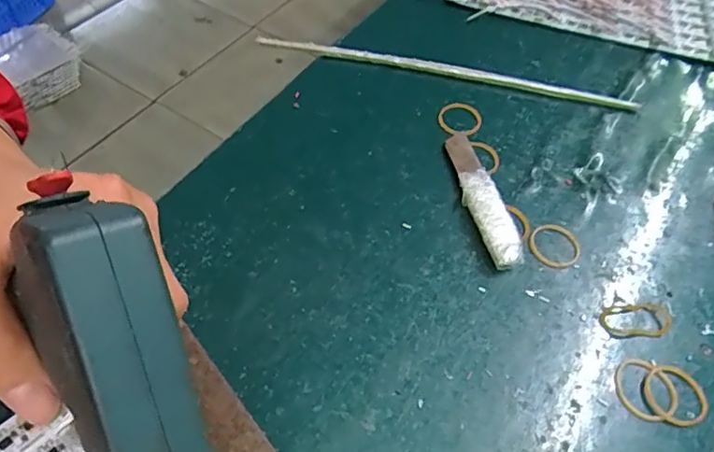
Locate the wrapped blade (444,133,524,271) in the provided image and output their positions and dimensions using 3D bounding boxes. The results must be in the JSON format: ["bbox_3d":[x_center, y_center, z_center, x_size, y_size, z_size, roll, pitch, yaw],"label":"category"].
[{"bbox_3d":[0.074,-0.021,0.319,0.023,0.013,0.102,-10,56,-11],"label":"wrapped blade"}]

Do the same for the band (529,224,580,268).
[{"bbox_3d":[0.113,0.010,0.302,0.028,0.004,0.028,2,55,-3],"label":"band"}]

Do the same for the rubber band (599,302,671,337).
[{"bbox_3d":[0.147,0.049,0.281,0.039,0.004,0.019,0,55,-4],"label":"rubber band"}]

